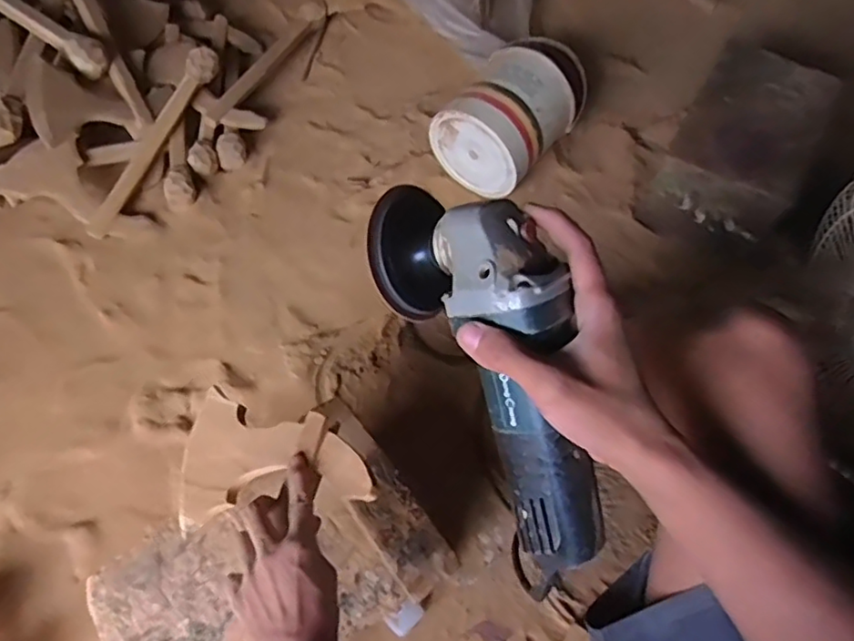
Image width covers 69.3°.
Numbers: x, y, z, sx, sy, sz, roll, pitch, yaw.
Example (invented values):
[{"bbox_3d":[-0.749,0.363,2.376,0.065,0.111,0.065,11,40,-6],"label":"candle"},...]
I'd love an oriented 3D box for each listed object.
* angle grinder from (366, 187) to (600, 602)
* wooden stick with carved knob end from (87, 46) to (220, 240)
[{"bbox_3d":[0.053,0.039,0.407,0.090,0.091,0.285,-23,91,-16],"label":"angle grinder"},{"bbox_3d":[-0.473,-0.307,1.071,0.046,0.055,0.379,26,81,11],"label":"wooden stick with carved knob end"}]

